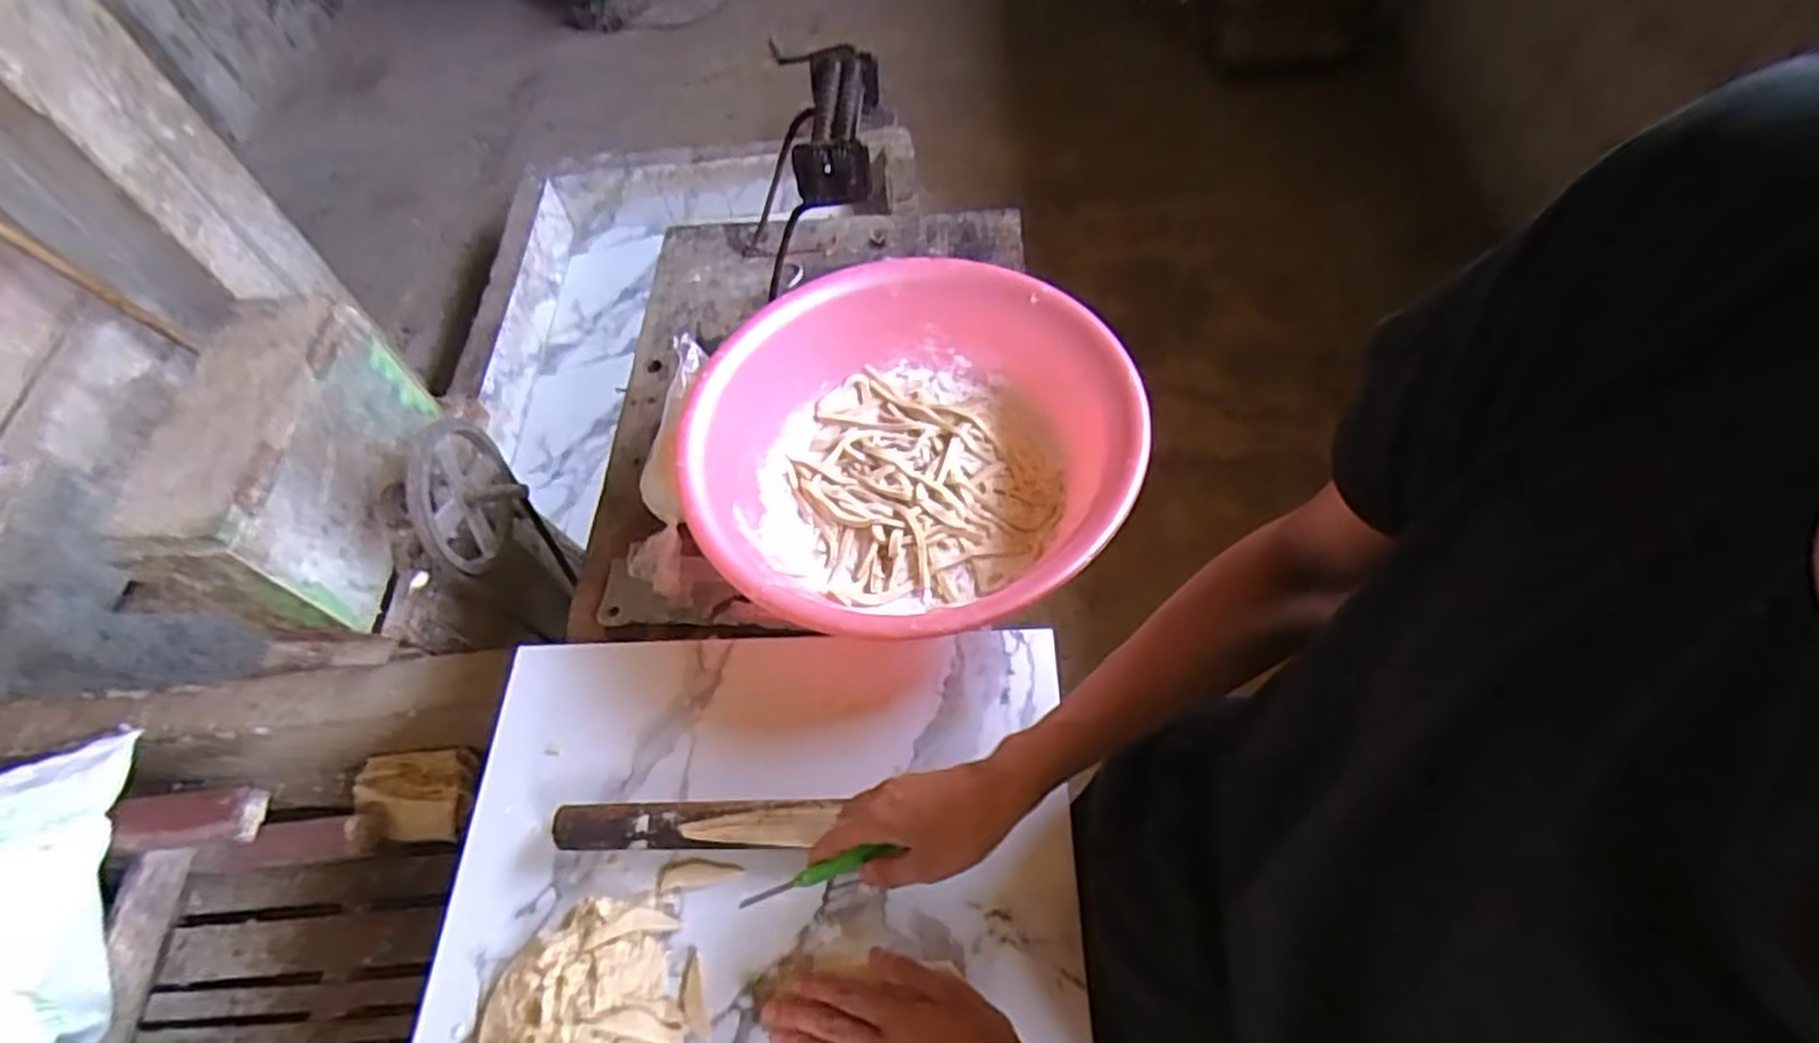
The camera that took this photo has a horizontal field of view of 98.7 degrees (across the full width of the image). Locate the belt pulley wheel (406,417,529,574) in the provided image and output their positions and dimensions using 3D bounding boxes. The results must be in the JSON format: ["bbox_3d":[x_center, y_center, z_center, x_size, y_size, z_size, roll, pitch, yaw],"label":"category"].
[{"bbox_3d":[-0.555,-0.039,1.031,0.086,0.226,0.194,-7,96,-1],"label":"belt pulley wheel"}]

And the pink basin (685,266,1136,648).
[{"bbox_3d":[0.002,-0.074,0.757,0.406,0.116,0.417,-2,57,3],"label":"pink basin"}]

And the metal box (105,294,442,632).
[{"bbox_3d":[-0.742,-0.068,0.942,0.138,0.222,0.353,-4,57,2],"label":"metal box"}]

